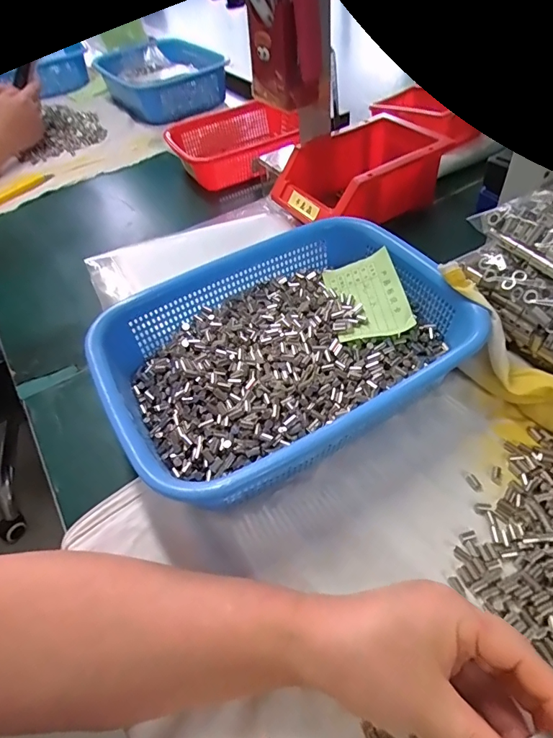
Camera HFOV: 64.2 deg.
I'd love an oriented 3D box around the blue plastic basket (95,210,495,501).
[{"bbox_3d":[0.007,-0.018,0.371,0.288,0.068,0.211,-29,53,-17],"label":"blue plastic basket"}]

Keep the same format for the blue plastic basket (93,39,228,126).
[{"bbox_3d":[-0.209,-0.578,0.878,0.225,0.068,0.232,-30,53,-17],"label":"blue plastic basket"}]

